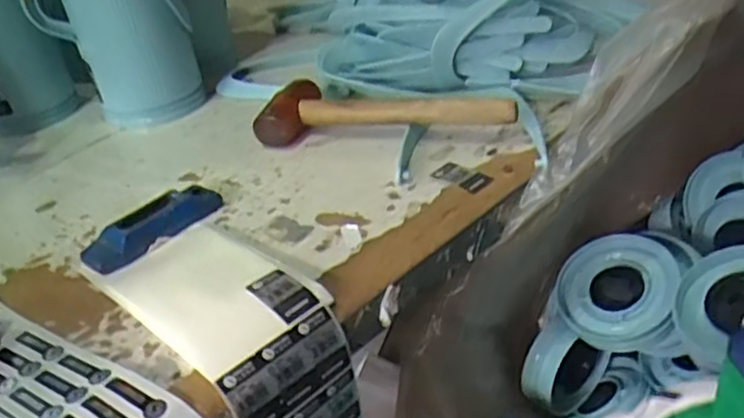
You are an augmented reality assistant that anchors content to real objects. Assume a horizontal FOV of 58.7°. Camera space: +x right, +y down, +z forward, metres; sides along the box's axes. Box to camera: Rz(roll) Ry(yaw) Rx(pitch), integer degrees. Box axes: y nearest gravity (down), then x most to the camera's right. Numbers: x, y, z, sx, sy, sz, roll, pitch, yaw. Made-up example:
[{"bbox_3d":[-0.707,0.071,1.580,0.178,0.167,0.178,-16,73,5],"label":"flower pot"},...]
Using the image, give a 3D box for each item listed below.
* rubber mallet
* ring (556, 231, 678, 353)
[{"bbox_3d":[0.016,-0.106,0.723,0.279,0.049,0.096,5,34,18],"label":"rubber mallet"},{"bbox_3d":[0.281,0.092,0.755,0.139,0.033,0.117,-36,50,9],"label":"ring"}]

